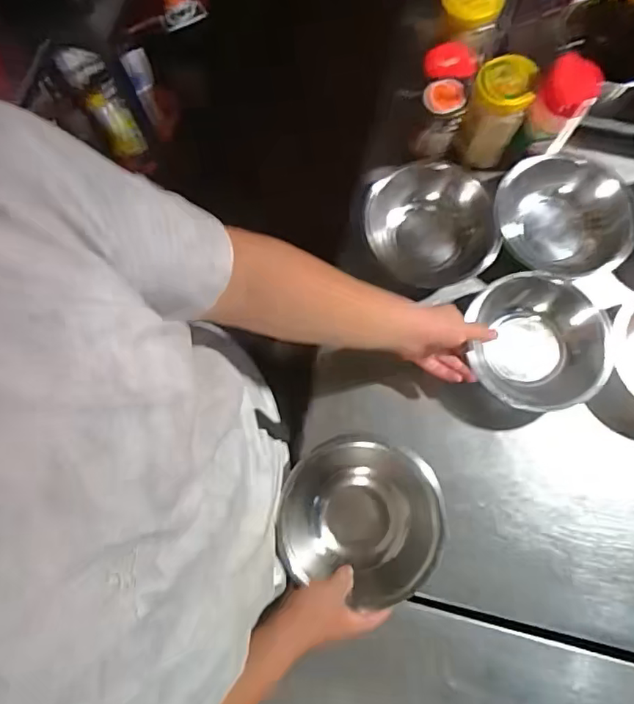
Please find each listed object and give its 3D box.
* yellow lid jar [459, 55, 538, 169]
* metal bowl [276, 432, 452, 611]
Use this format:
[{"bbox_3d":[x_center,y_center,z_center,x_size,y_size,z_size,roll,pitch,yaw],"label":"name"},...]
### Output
[{"bbox_3d":[0.250,-0.337,0.765,0.073,0.138,0.072,0,77,0],"label":"yellow lid jar"},{"bbox_3d":[0.052,0.195,0.643,0.182,0.073,0.174,0,76,1],"label":"metal bowl"}]

